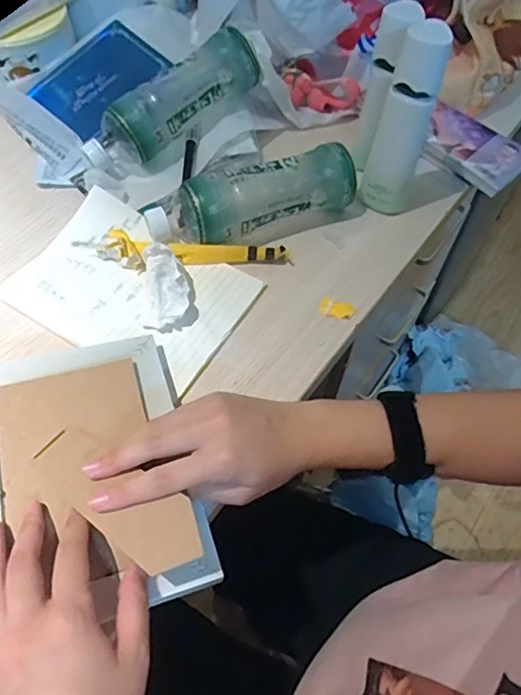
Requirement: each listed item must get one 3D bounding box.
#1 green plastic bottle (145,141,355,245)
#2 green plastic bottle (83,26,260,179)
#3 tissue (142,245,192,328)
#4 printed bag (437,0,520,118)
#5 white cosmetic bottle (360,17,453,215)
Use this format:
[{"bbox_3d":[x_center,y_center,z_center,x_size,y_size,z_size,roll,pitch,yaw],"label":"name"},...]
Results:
[{"bbox_3d":[-0.007,-0.136,0.506,0.195,0.067,0.060,-16,60,-13],"label":"green plastic bottle"},{"bbox_3d":[-0.090,-0.248,0.549,0.197,0.068,0.053,-38,66,-4],"label":"green plastic bottle"},{"bbox_3d":[-0.084,-0.051,0.457,0.044,0.043,0.061,-5,58,-6],"label":"tissue"},{"bbox_3d":[0.271,-0.374,0.619,0.102,0.092,0.180,35,63,18],"label":"printed bag"},{"bbox_3d":[0.132,-0.200,0.486,0.046,0.180,0.042,21,59,10],"label":"white cosmetic bottle"}]

